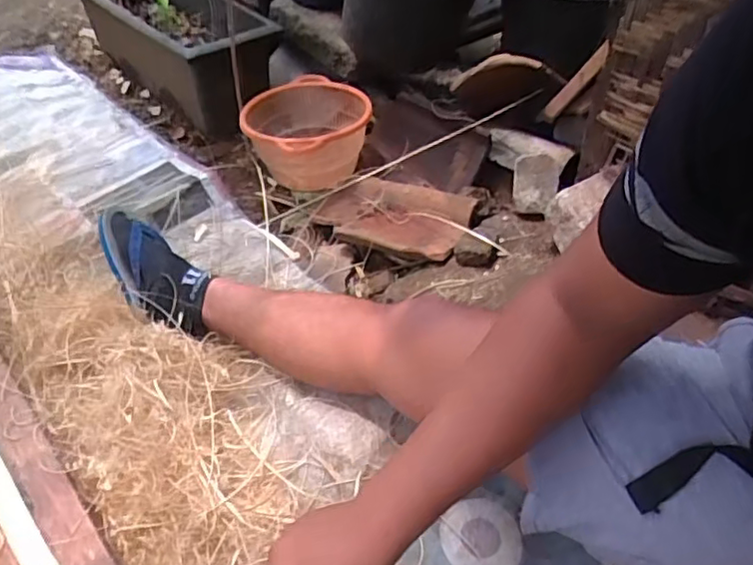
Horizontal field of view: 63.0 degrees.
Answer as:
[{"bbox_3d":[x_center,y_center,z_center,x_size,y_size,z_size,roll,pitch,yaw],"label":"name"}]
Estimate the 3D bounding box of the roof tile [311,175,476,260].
[{"bbox_3d":[0.028,-0.126,1.102,0.277,0.030,0.180,18,47,23],"label":"roof tile"}]

